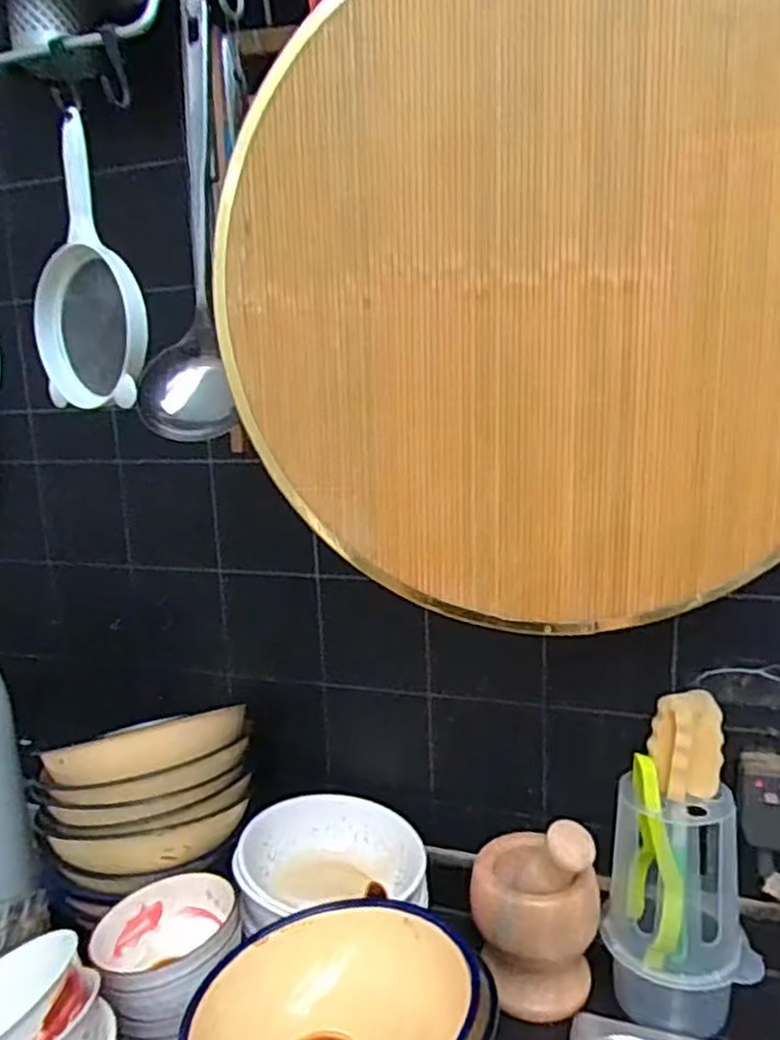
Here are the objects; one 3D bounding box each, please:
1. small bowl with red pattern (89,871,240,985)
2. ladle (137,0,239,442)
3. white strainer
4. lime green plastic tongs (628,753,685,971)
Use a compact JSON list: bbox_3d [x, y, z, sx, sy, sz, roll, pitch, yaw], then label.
[{"bbox_3d":[-0.175,0.334,0.582,0.110,0.052,0.099,-7,12,-23],"label":"small bowl with red pattern"},{"bbox_3d":[-0.154,-0.211,0.525,0.067,0.299,0.076,-4,11,-7],"label":"ladle"},{"bbox_3d":[-0.240,-0.190,0.579,0.045,0.196,0.125,-12,15,-40],"label":"white strainer"},{"bbox_3d":[0.211,0.268,0.584,0.038,0.150,0.046,1,12,18],"label":"lime green plastic tongs"}]

